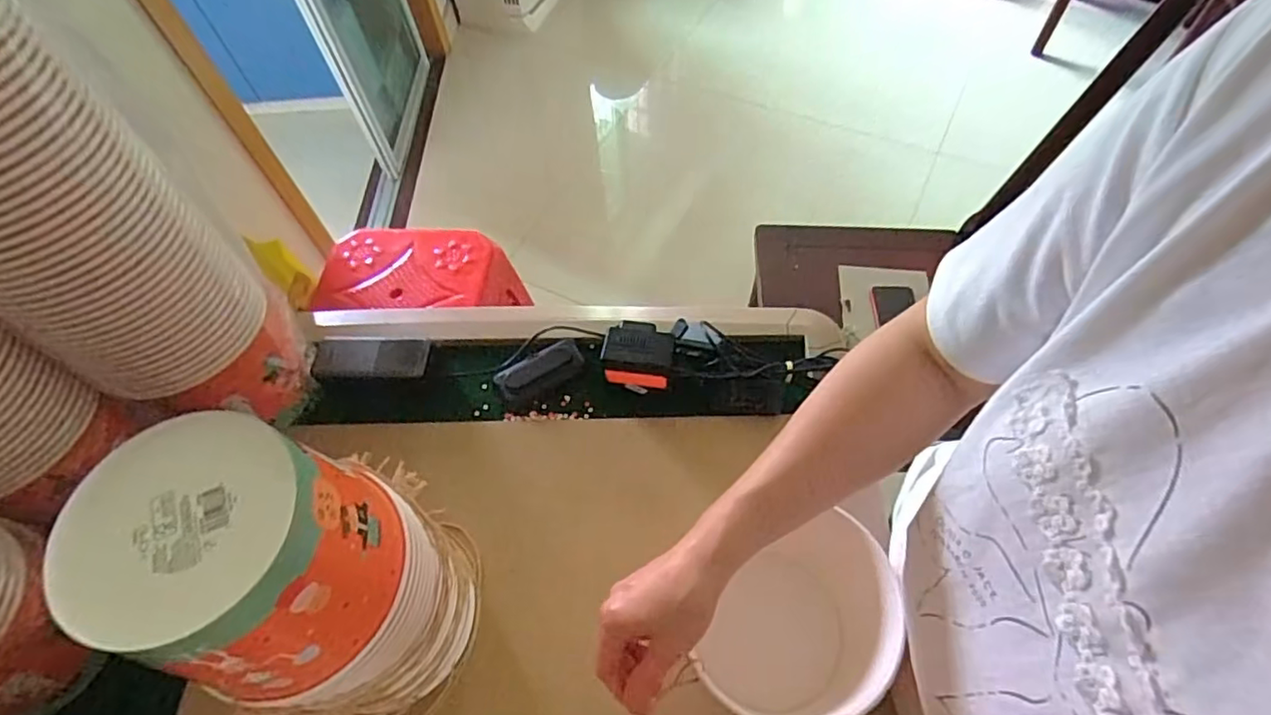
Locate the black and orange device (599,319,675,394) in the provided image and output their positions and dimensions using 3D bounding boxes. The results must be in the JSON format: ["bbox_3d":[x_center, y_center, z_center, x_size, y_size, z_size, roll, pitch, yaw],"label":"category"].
[{"bbox_3d":[0.004,-0.001,0.678,0.075,0.064,0.057,7,58,8],"label":"black and orange device"}]

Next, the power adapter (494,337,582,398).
[{"bbox_3d":[-0.111,0.013,0.715,0.097,0.022,0.041,-24,59,-11],"label":"power adapter"}]

